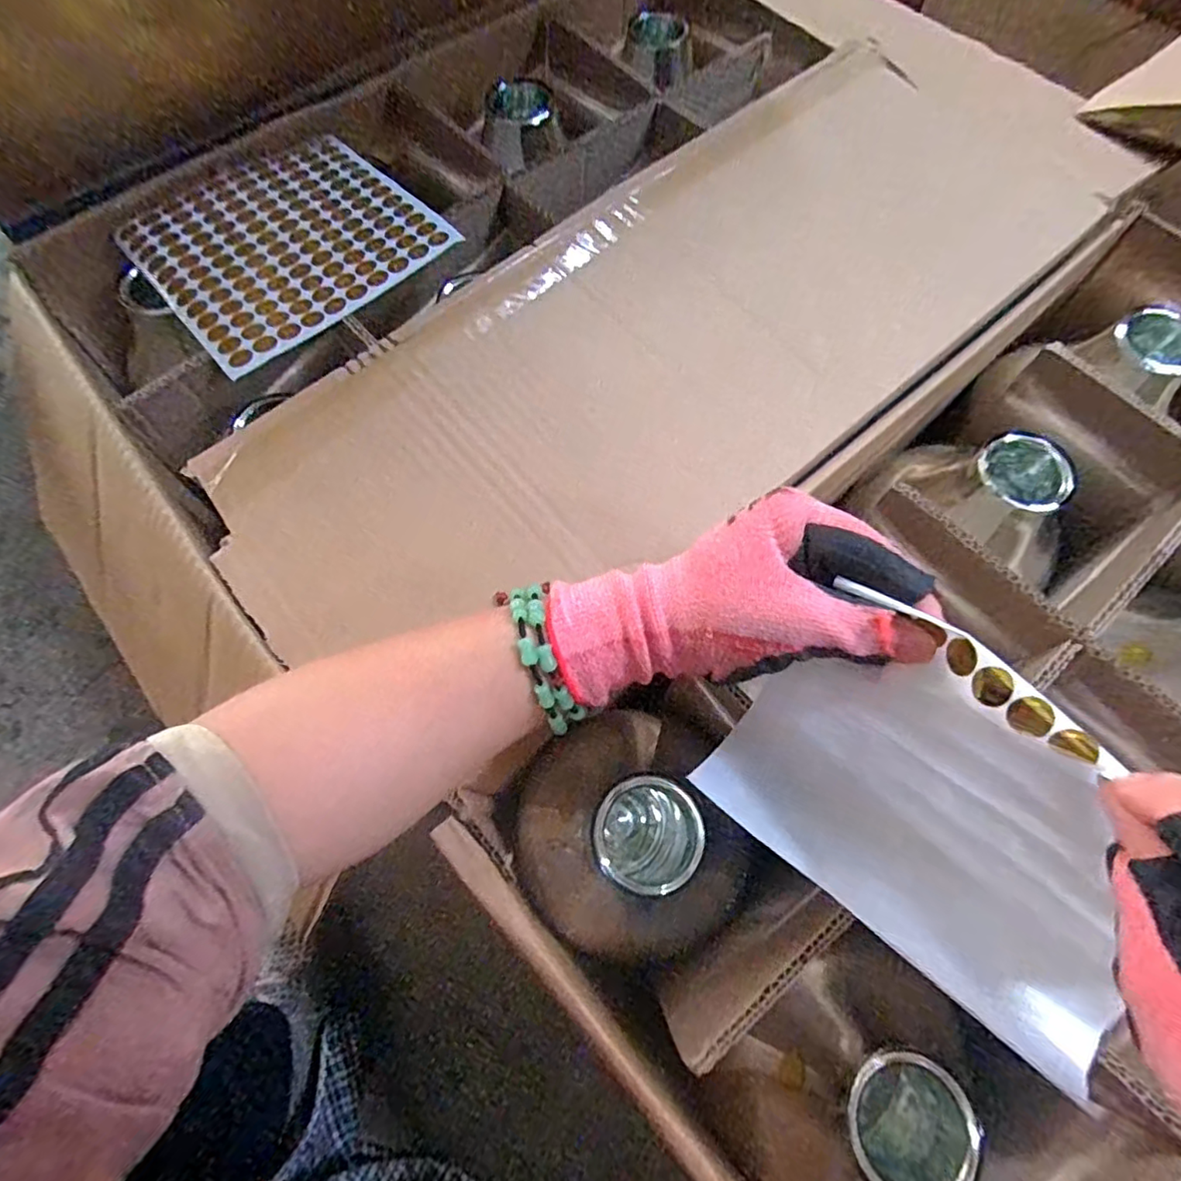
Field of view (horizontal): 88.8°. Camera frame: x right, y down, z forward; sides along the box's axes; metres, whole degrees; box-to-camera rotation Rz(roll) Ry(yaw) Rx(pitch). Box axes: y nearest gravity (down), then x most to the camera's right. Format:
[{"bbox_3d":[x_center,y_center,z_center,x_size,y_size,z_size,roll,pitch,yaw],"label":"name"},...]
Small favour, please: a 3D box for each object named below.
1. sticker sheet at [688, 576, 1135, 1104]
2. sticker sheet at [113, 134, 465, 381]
[{"bbox_3d":[0.128,0.083,0.212,0.148,0.097,0.079,38,74,14],"label":"sticker sheet"},{"bbox_3d":[-0.197,-0.229,0.392,0.166,0.010,0.156,-42,75,-18],"label":"sticker sheet"}]

